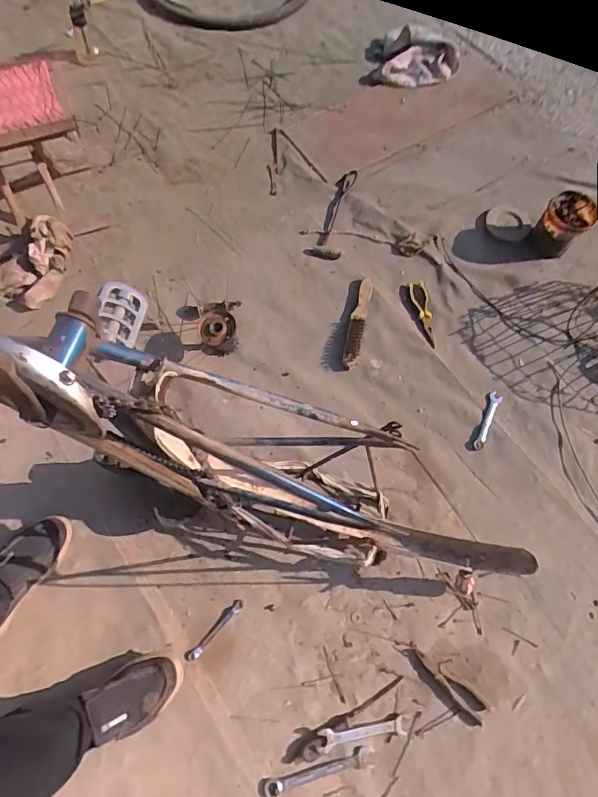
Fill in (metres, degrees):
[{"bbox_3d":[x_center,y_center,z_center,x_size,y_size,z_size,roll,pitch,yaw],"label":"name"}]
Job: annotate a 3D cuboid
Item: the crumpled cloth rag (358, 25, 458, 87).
[{"bbox_3d":[0.309,-0.922,1.339,0.272,0.077,0.125,-2,70,-3],"label":"crumpled cloth rag"}]

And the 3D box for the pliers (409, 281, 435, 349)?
[{"bbox_3d":[0.304,-0.203,1.189,0.044,0.019,0.172,-9,70,-5],"label":"pliers"}]

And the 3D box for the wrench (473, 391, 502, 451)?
[{"bbox_3d":[0.425,0.051,1.111,0.028,0.013,0.144,25,71,7],"label":"wrench"}]

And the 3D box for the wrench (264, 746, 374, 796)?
[{"bbox_3d":[0.036,0.669,0.876,0.195,0.006,0.034,-13,70,-7],"label":"wrench"}]

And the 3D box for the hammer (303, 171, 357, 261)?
[{"bbox_3d":[0.089,-0.474,1.269,0.087,0.029,0.251,15,82,4],"label":"hammer"}]

